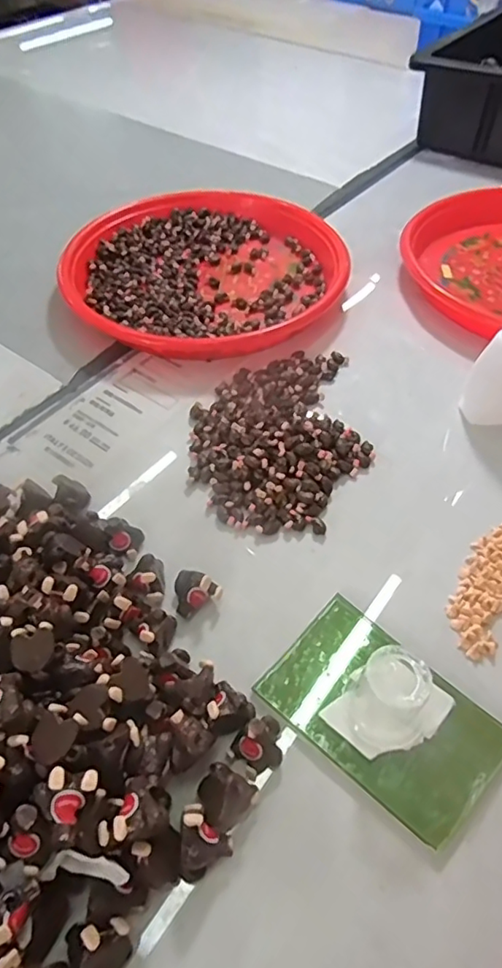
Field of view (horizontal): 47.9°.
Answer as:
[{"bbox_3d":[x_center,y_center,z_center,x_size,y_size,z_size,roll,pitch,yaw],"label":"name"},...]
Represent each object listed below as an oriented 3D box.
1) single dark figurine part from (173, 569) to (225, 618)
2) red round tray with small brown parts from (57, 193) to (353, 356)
[{"bbox_3d":[-0.028,0.058,0.299,0.024,0.022,0.017,-7,52,-5],"label":"single dark figurine part"},{"bbox_3d":[-0.043,-0.193,0.498,0.232,0.027,0.215,0,51,0],"label":"red round tray with small brown parts"}]

